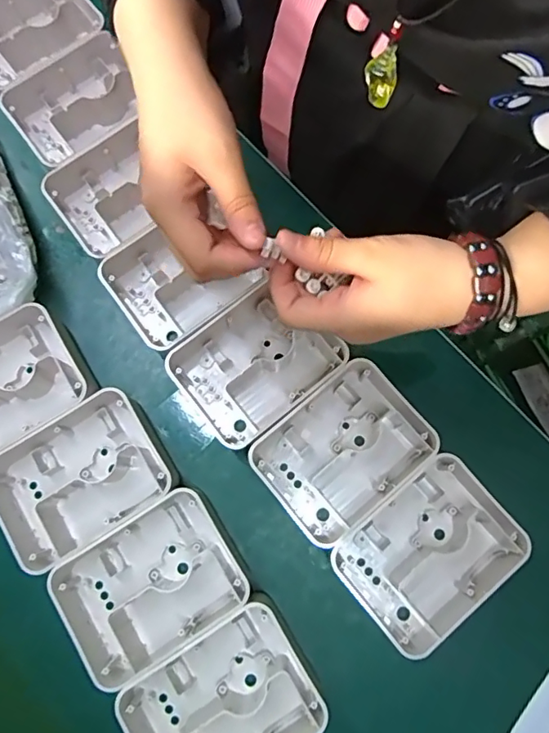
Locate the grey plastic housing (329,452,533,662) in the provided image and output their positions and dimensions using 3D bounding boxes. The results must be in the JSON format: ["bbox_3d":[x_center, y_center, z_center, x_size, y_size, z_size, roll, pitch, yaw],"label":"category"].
[{"bbox_3d":[0.120,0.144,0.397,0.132,0.035,0.104,-41,79,-8],"label":"grey plastic housing"}]

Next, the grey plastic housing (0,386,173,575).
[{"bbox_3d":[-0.157,0.091,0.413,0.136,0.039,0.102,-34,78,-7],"label":"grey plastic housing"}]

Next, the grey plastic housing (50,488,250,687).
[{"bbox_3d":[-0.095,0.168,0.393,0.139,0.035,0.101,-31,77,-6],"label":"grey plastic housing"}]

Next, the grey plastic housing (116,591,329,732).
[{"bbox_3d":[-0.041,0.246,0.372,0.138,0.034,0.097,-32,78,-6],"label":"grey plastic housing"}]

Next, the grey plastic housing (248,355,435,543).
[{"bbox_3d":[0.055,0.068,0.417,0.131,0.034,0.100,-40,79,-8],"label":"grey plastic housing"}]

